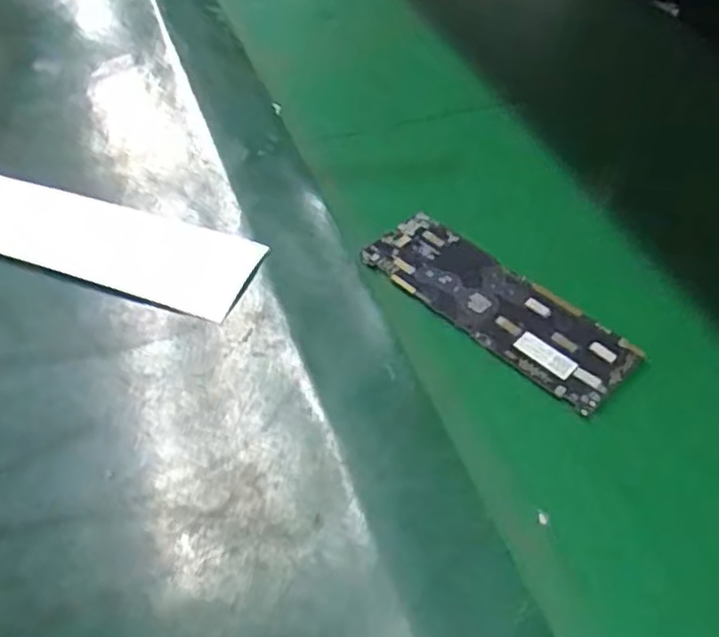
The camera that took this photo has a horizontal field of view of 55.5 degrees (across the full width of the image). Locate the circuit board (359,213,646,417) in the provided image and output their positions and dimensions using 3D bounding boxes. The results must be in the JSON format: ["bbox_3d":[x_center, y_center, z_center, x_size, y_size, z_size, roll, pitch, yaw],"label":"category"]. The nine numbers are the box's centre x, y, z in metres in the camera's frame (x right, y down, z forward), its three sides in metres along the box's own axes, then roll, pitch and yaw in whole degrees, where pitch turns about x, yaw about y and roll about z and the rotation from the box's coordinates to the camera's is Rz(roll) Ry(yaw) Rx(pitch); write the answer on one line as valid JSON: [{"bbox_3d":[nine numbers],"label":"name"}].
[{"bbox_3d":[0.060,-0.007,0.301,0.123,0.004,0.044,38,60,26],"label":"circuit board"}]

